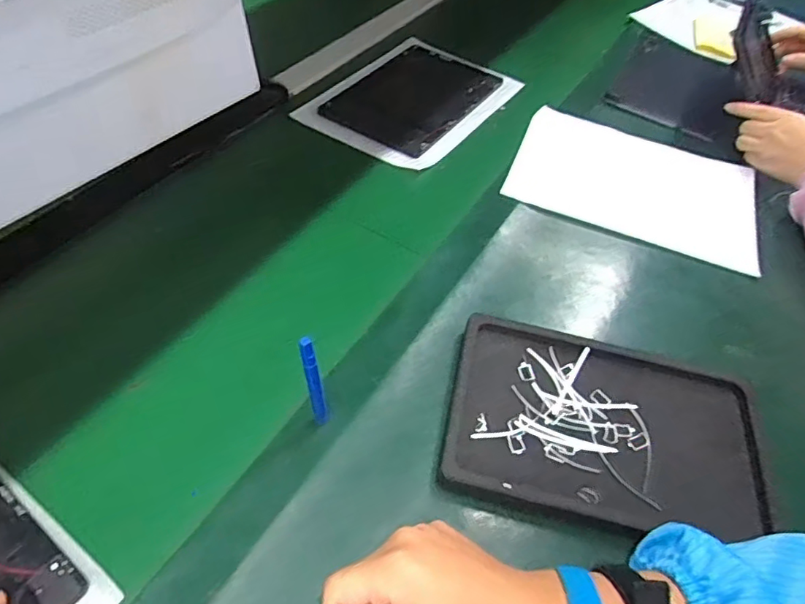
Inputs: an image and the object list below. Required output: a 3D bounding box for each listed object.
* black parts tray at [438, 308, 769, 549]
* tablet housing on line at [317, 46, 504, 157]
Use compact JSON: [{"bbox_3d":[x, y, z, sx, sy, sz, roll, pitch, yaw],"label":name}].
[{"bbox_3d":[0.157,0.093,0.439,0.235,0.030,0.163,12,50,5],"label":"black parts tray"},{"bbox_3d":[0.019,-0.284,0.760,0.160,0.013,0.244,31,54,20],"label":"tablet housing on line"}]

